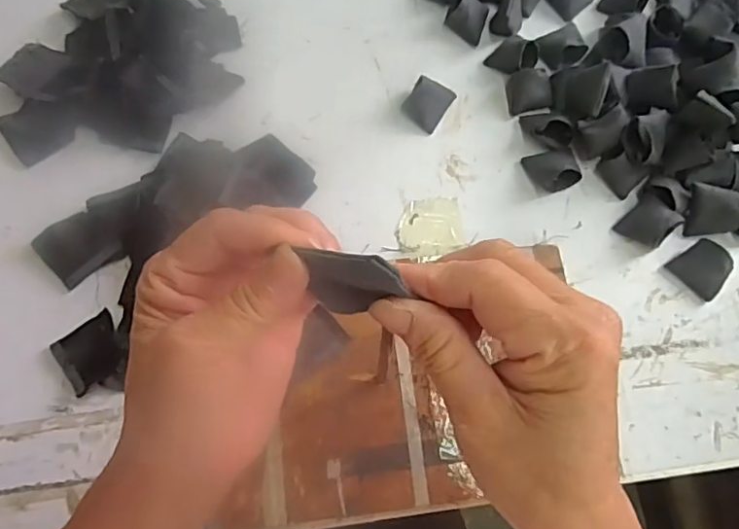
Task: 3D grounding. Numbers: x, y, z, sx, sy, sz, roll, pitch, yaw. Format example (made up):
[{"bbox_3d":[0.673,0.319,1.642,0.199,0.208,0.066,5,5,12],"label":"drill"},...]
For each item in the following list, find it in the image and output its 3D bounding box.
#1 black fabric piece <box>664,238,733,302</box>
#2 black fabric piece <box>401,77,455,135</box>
[{"bbox_3d":[0.267,0.003,0.445,0.042,0.022,0.033,41,74,10],"label":"black fabric piece"},{"bbox_3d":[0.052,-0.141,0.484,0.034,0.020,0.042,32,73,8],"label":"black fabric piece"}]

